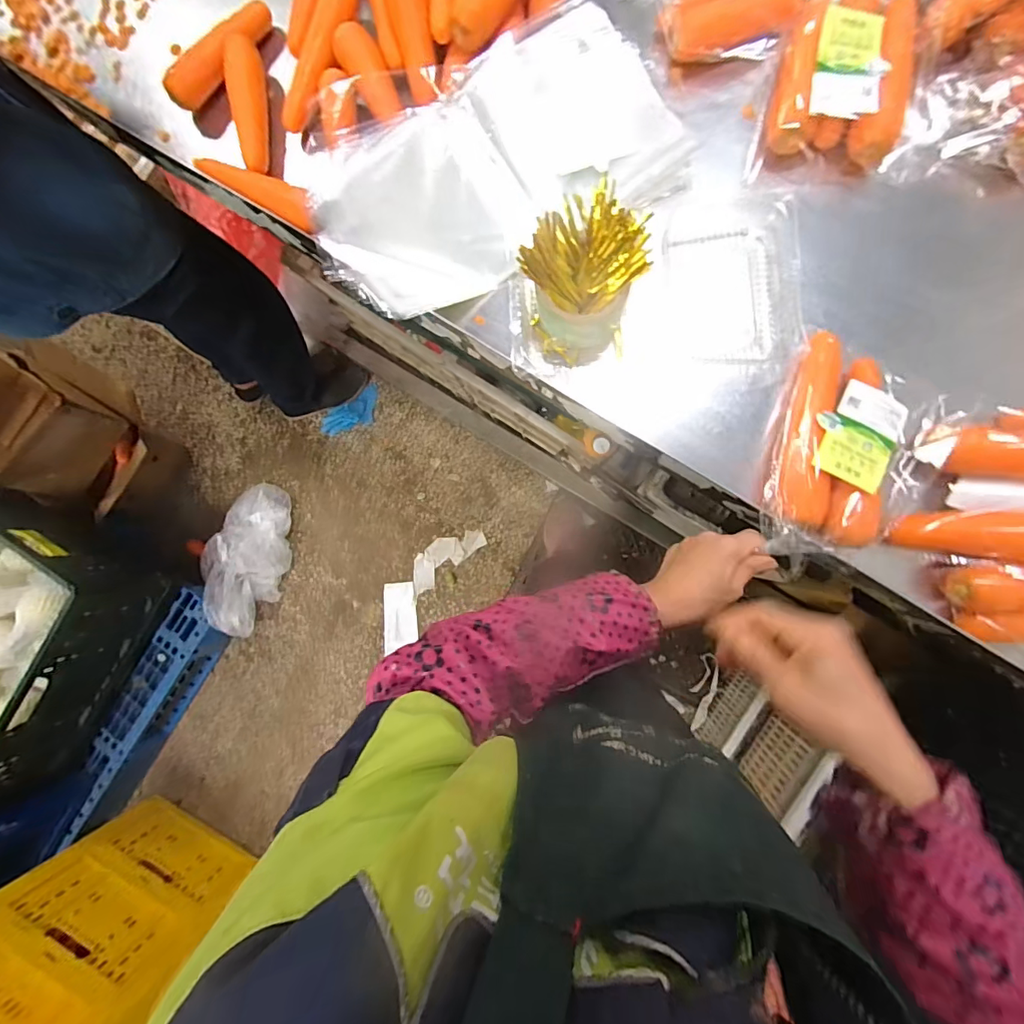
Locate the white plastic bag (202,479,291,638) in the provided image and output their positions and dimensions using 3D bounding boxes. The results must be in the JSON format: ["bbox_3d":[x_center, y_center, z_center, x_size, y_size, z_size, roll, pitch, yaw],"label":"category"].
[{"bbox_3d":[-0.765,0.122,1.385,0.212,0.172,0.401,19,89,7],"label":"white plastic bag"}]

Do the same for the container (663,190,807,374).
[{"bbox_3d":[0.235,-0.252,0.527,0.136,0.048,0.199,-2,86,6],"label":"container"}]

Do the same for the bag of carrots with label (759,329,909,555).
[{"bbox_3d":[0.315,-0.060,0.460,0.122,0.042,0.216,19,89,7],"label":"bag of carrots with label"}]

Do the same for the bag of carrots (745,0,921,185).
[{"bbox_3d":[0.344,-0.455,0.492,0.137,0.051,0.197,13,88,7],"label":"bag of carrots"}]

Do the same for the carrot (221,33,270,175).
[{"bbox_3d":[-0.320,-0.493,0.582,0.035,0.044,0.158,-5,86,6],"label":"carrot"}]

